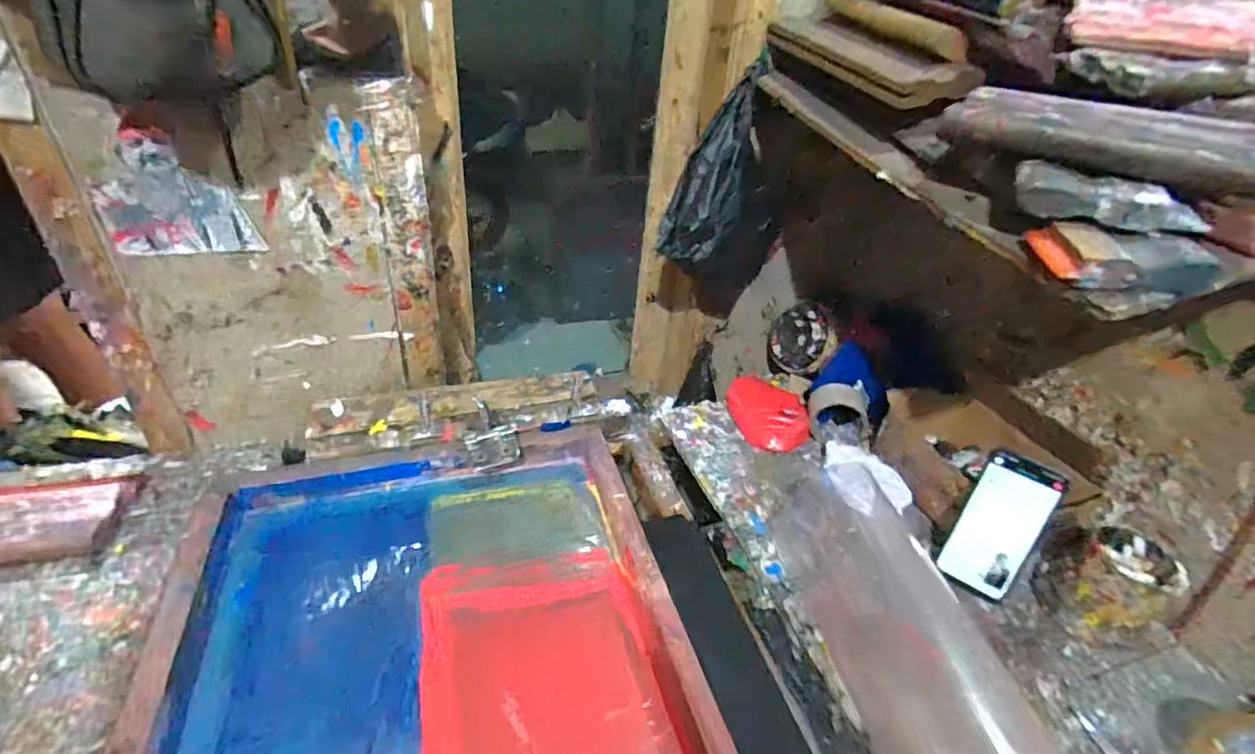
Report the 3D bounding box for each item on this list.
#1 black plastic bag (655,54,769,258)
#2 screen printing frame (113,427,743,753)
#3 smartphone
[{"bbox_3d":[0.124,-0.282,0.772,0.094,0.272,0.053,26,11,25],"label":"black plastic bag"},{"bbox_3d":[-0.168,0.257,0.512,0.444,0.048,0.547,-6,38,-17],"label":"screen printing frame"},{"bbox_3d":[0.407,0.164,0.634,0.014,0.158,0.076,-2,25,-43],"label":"smartphone"}]

